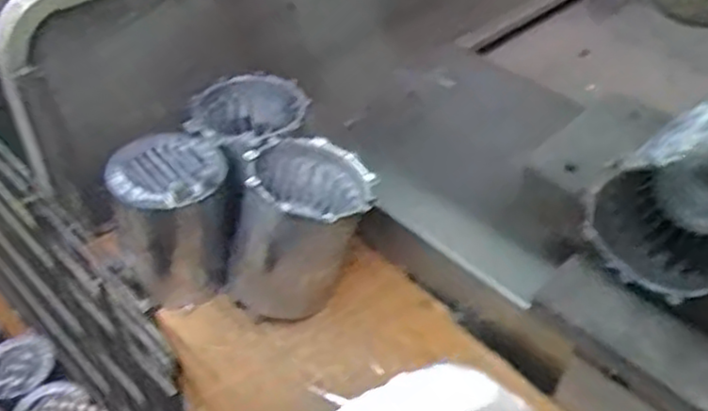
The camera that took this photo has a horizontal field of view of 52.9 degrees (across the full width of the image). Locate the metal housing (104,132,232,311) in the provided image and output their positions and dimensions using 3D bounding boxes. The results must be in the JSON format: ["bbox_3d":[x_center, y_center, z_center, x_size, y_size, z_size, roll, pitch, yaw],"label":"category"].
[{"bbox_3d":[-0.142,0.010,0.567,0.089,0.112,0.089,-10,45,-10],"label":"metal housing"}]

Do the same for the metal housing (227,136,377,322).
[{"bbox_3d":[-0.043,0.017,0.565,0.110,0.111,0.106,5,45,4],"label":"metal housing"}]

